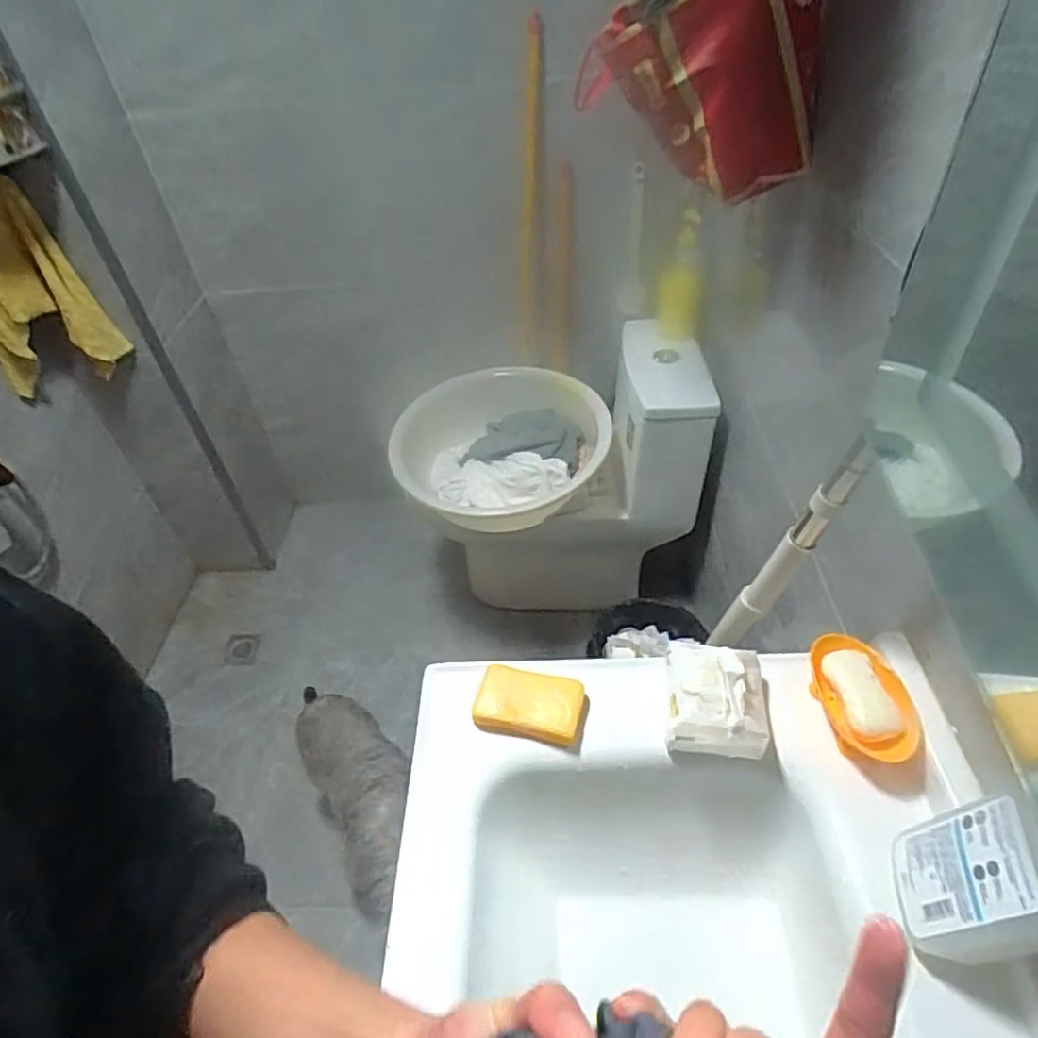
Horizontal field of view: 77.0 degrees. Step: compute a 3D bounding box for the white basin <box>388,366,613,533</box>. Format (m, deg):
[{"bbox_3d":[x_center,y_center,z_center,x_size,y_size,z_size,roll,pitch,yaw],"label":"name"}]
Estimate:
[{"bbox_3d":[-0.041,-0.153,1.436,0.457,0.158,0.430,-4,46,4],"label":"white basin"}]

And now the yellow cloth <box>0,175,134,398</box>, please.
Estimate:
[{"bbox_3d":[-0.994,-0.443,1.292,0.234,0.391,0.058,-38,37,-22],"label":"yellow cloth"}]

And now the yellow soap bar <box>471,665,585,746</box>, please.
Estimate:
[{"bbox_3d":[0.011,0.188,0.668,0.105,0.021,0.065,6,47,13],"label":"yellow soap bar"}]

